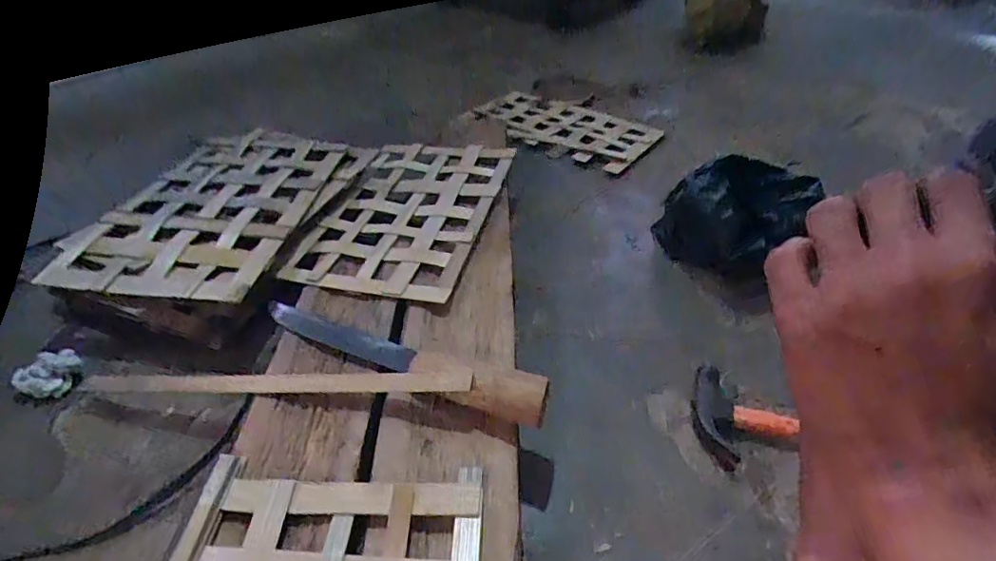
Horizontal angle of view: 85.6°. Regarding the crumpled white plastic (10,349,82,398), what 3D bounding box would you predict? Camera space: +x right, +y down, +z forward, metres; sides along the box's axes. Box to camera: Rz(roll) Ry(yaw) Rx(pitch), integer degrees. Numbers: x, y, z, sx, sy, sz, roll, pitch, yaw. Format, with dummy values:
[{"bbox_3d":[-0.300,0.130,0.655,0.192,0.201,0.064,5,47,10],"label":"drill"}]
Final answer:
[{"bbox_3d":[-0.462,0.095,0.550,0.050,0.023,0.045,4,41,1],"label":"crumpled white plastic"}]

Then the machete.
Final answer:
[{"bbox_3d":[-0.104,0.069,0.506,0.318,0.040,0.052,18,42,18],"label":"machete"}]

